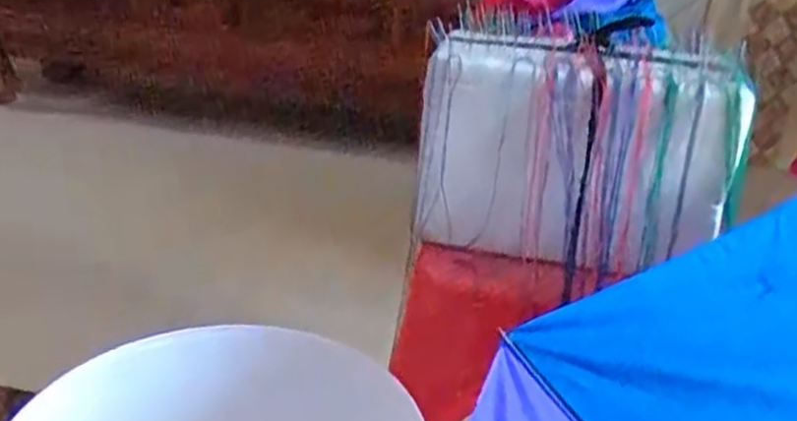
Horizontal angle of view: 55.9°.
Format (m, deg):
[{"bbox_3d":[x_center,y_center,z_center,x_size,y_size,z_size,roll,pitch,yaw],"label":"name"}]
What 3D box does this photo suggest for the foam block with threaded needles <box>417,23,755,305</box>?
[{"bbox_3d":[0.155,-0.048,0.665,0.271,0.194,0.091,11,24,15],"label":"foam block with threaded needles"}]

